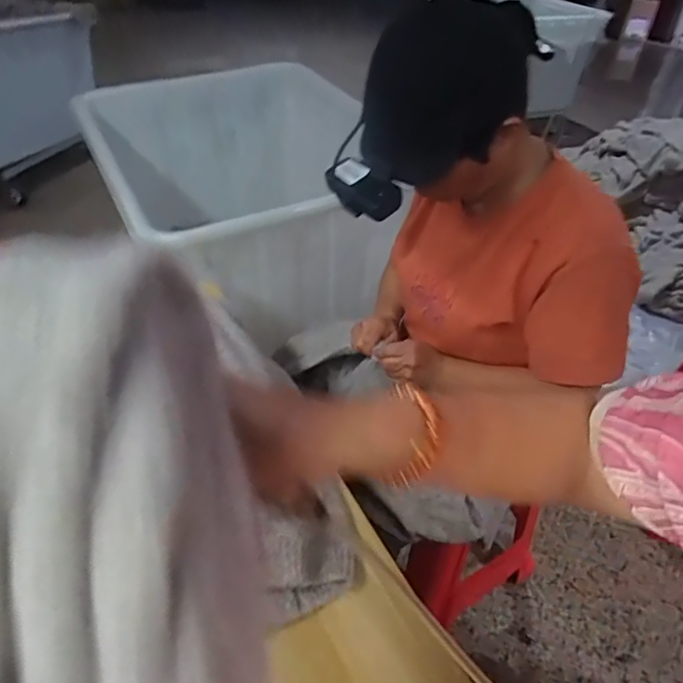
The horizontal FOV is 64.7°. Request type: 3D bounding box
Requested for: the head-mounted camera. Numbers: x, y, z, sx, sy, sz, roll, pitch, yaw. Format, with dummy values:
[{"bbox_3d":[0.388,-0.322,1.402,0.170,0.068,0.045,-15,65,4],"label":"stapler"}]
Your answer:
[{"bbox_3d":[0.027,-0.185,0.665,0.050,0.043,0.099,-30,53,-34],"label":"head-mounted camera"}]

